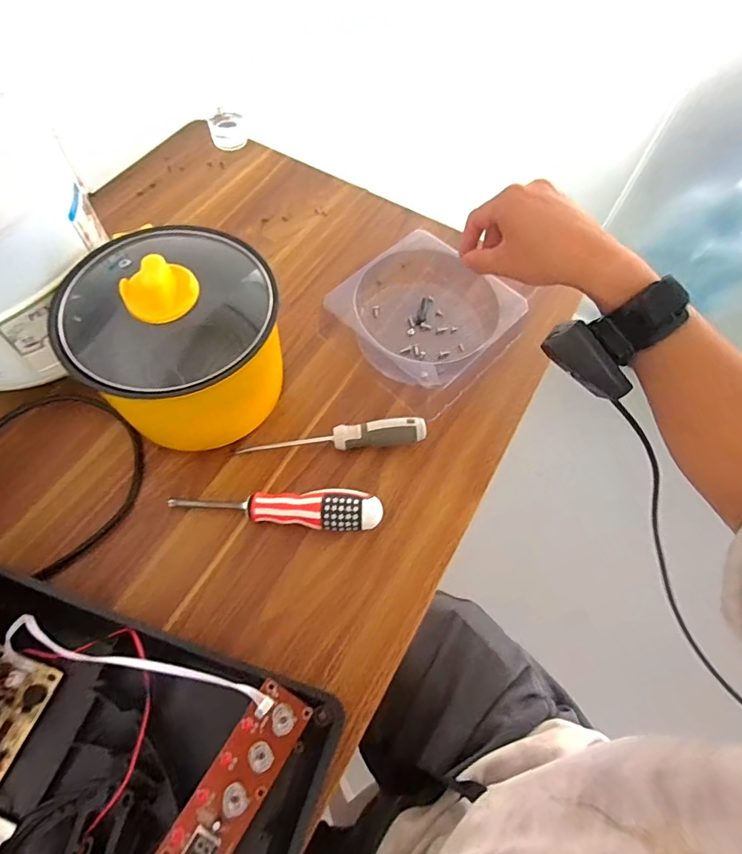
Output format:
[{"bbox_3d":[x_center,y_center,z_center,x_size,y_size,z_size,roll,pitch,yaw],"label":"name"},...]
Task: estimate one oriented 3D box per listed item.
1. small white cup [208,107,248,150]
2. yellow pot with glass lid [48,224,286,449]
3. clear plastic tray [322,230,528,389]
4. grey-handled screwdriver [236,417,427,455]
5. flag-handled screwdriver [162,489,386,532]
[{"bbox_3d":[-0.200,-0.417,0.669,0.049,0.030,0.050,-10,64,-9],"label":"small white cup"},{"bbox_3d":[-0.171,-0.084,0.422,0.167,0.158,0.179,2,63,-3],"label":"yellow pot with glass lid"},{"bbox_3d":[0.057,-0.128,0.517,0.171,0.060,0.164,-40,71,-22],"label":"clear plastic tray"},{"bbox_3d":[-0.035,0.011,0.452,0.172,0.026,0.023,-3,64,-6],"label":"grey-handled screwdriver"},{"bbox_3d":[-0.083,0.071,0.415,0.182,0.034,0.030,6,63,-1],"label":"flag-handled screwdriver"}]

